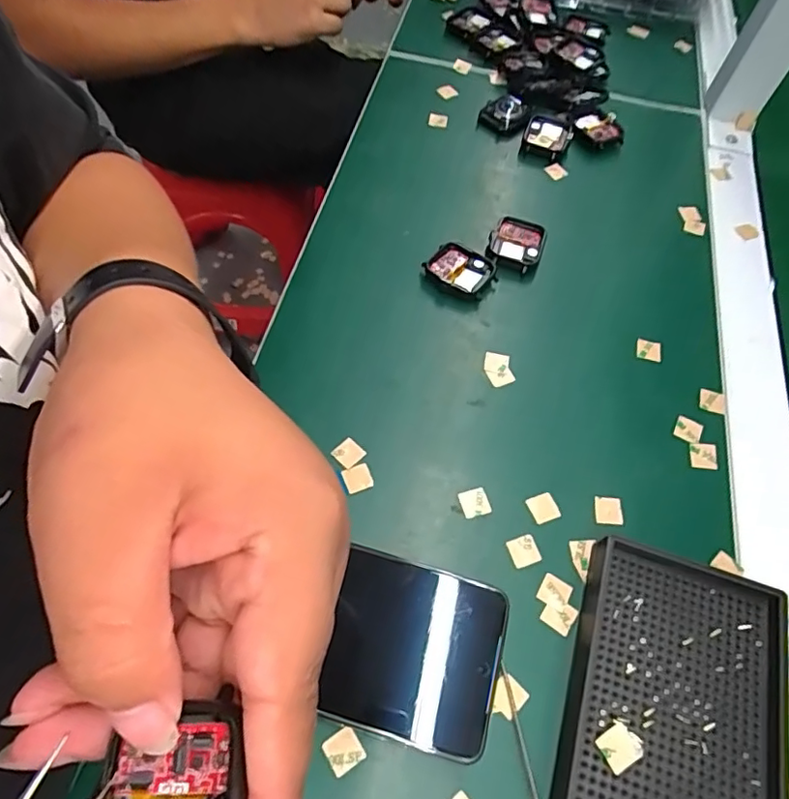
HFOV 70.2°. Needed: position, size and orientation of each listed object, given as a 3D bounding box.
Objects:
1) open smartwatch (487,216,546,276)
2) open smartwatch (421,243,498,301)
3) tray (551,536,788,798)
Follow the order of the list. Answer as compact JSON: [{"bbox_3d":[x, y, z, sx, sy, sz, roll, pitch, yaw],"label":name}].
[{"bbox_3d":[0.089,-0.112,0.412,0.039,0.012,0.046,18,61,6],"label":"open smartwatch"},{"bbox_3d":[0.046,-0.090,0.395,0.040,0.010,0.047,-40,70,-23],"label":"open smartwatch"},{"bbox_3d":[0.131,0.145,0.263,0.094,0.021,0.134,18,61,6],"label":"tray"}]

